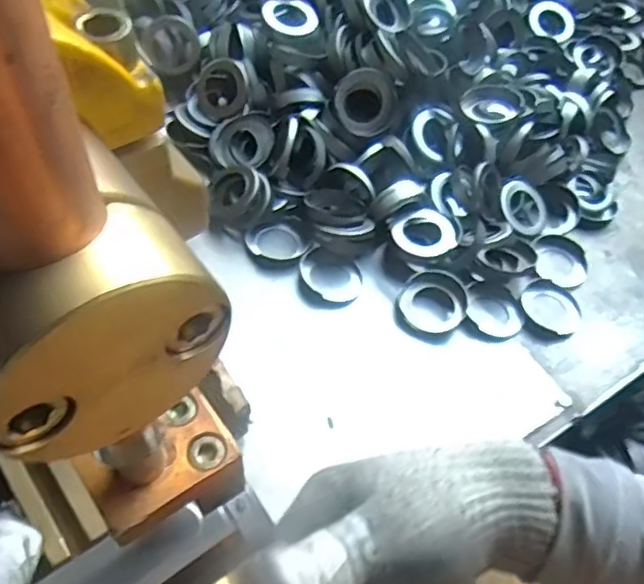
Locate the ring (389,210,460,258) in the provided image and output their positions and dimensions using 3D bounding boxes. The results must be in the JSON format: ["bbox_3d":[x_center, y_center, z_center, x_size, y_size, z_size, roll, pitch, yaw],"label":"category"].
[{"bbox_3d":[0.089,-0.053,0.562,0.056,0.013,0.049,-19,60,-16],"label":"ring"}]

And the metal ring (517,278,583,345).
[{"bbox_3d":[0.201,0.017,0.565,0.055,0.007,0.065,15,57,5],"label":"metal ring"}]

